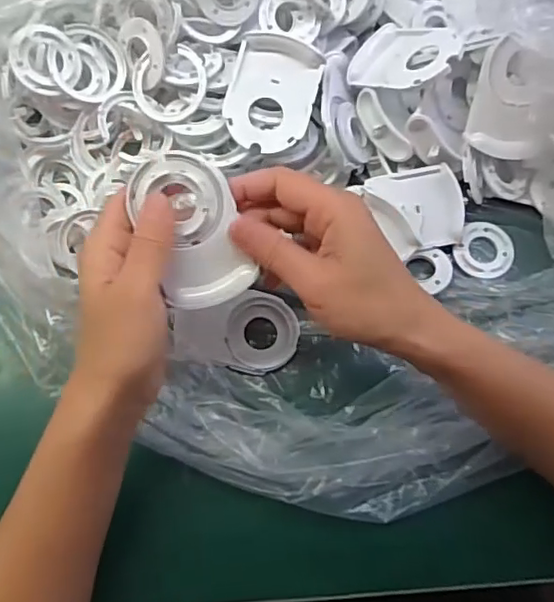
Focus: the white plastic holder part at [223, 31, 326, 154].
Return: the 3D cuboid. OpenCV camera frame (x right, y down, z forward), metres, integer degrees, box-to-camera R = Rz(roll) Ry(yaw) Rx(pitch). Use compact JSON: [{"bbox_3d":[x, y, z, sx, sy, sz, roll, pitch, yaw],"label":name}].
[{"bbox_3d":[-0.003,-0.141,0.394,0.057,0.030,0.077,15,74,4],"label":"white plastic holder part"}]

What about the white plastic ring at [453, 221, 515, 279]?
[{"bbox_3d":[0.155,-0.037,0.424,0.042,0.006,0.044,0,73,0],"label":"white plastic ring"}]

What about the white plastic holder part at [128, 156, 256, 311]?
[{"bbox_3d":[-0.046,-0.039,0.313,0.051,0.013,0.084,-17,104,7],"label":"white plastic holder part"}]

